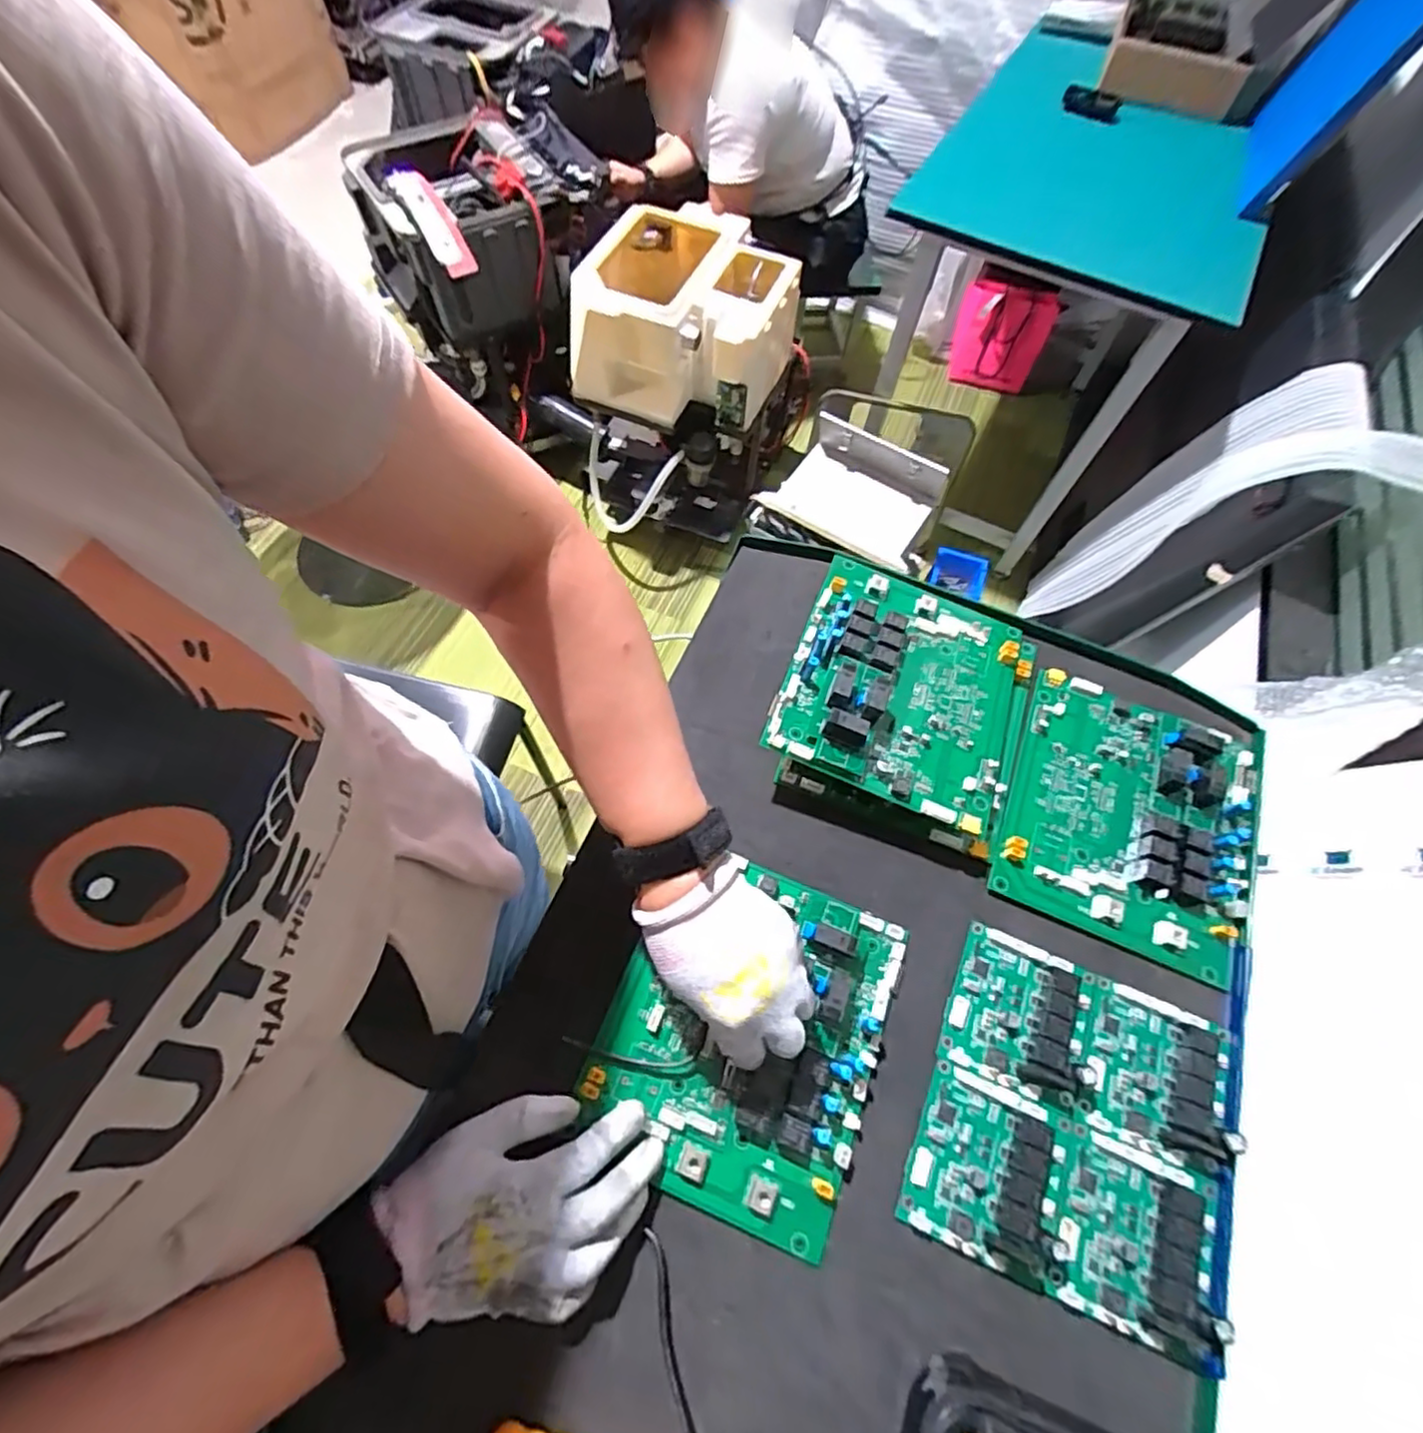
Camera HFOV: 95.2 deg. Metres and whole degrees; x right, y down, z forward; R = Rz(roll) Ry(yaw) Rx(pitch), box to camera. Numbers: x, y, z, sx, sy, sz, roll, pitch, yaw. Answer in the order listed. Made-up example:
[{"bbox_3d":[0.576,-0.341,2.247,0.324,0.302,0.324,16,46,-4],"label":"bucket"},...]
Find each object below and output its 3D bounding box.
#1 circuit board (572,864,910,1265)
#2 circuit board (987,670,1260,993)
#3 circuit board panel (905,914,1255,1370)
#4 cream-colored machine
[{"bbox_3d":[0.023,0.200,0.418,0.172,0.028,0.199,21,65,7],"label":"circuit board"},{"bbox_3d":[0.323,0.073,0.498,0.176,0.026,0.200,23,65,8],"label":"circuit board"},{"bbox_3d":[0.231,0.256,0.410,0.179,0.022,0.187,23,65,8],"label":"circuit board panel"},{"bbox_3d":[-0.051,-0.827,1.355,0.429,0.222,0.368,13,64,4],"label":"cream-colored machine"}]

